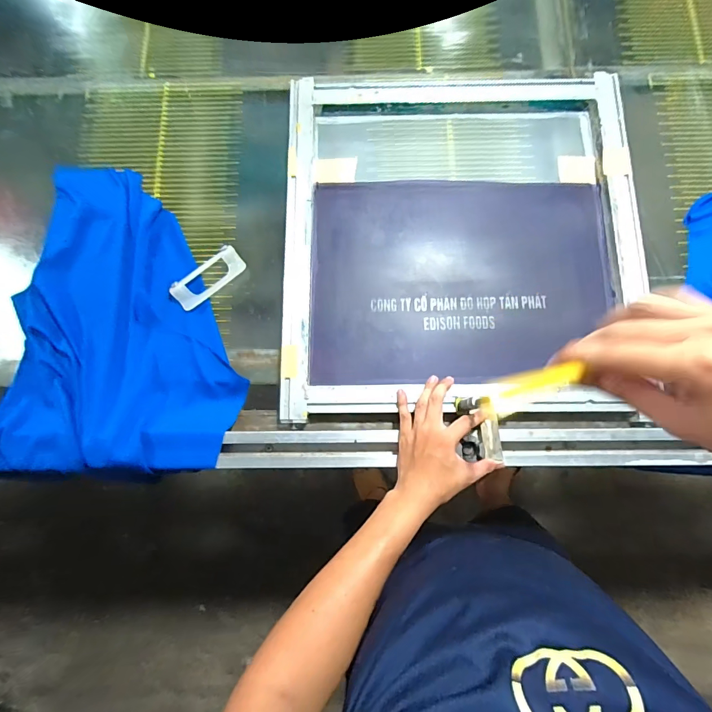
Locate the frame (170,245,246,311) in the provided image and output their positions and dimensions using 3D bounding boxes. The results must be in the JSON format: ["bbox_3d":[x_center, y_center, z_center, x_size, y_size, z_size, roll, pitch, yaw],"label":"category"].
[{"bbox_3d":[-0.234,-0.123,0.593,0.119,0.009,0.050,-41,82,-8],"label":"frame"}]

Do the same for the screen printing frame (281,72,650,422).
[{"bbox_3d":[0.162,-0.194,0.602,0.540,0.047,0.566,0,78,-1],"label":"screen printing frame"}]

